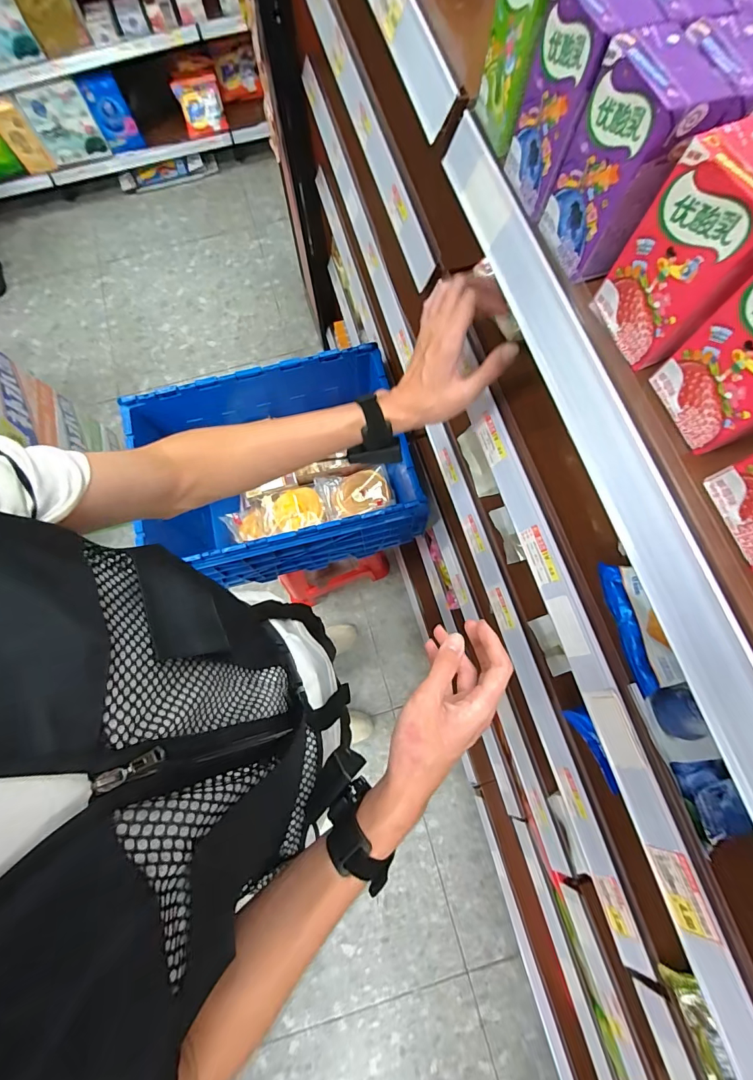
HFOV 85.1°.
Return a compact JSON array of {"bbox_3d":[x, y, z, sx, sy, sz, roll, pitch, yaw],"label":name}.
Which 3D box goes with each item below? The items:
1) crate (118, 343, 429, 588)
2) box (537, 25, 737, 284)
[{"bbox_3d":[-0.215,-0.146,0.976,0.563,0.259,0.426,-15,76,-2],"label":"crate"},{"bbox_3d":[0.160,-0.241,0.269,0.051,0.102,0.065,-9,76,-1],"label":"box"}]

